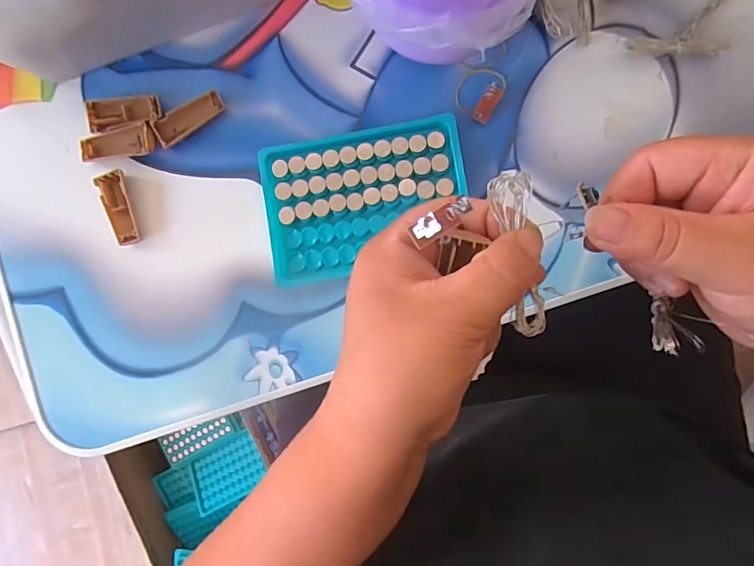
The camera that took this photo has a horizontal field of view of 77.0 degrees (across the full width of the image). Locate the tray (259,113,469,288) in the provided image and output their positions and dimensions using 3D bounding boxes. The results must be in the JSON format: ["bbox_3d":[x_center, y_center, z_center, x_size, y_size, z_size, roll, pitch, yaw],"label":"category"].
[{"bbox_3d":[-0.007,-0.054,0.312,0.130,0.010,0.091,-9,87,4],"label":"tray"}]

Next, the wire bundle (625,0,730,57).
[{"bbox_3d":[0.211,-0.165,0.302,0.099,0.007,0.038,-33,85,2],"label":"wire bundle"}]

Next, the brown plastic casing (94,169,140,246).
[{"bbox_3d":[-0.175,-0.051,0.324,0.019,0.006,0.050,-21,86,3],"label":"brown plastic casing"}]

